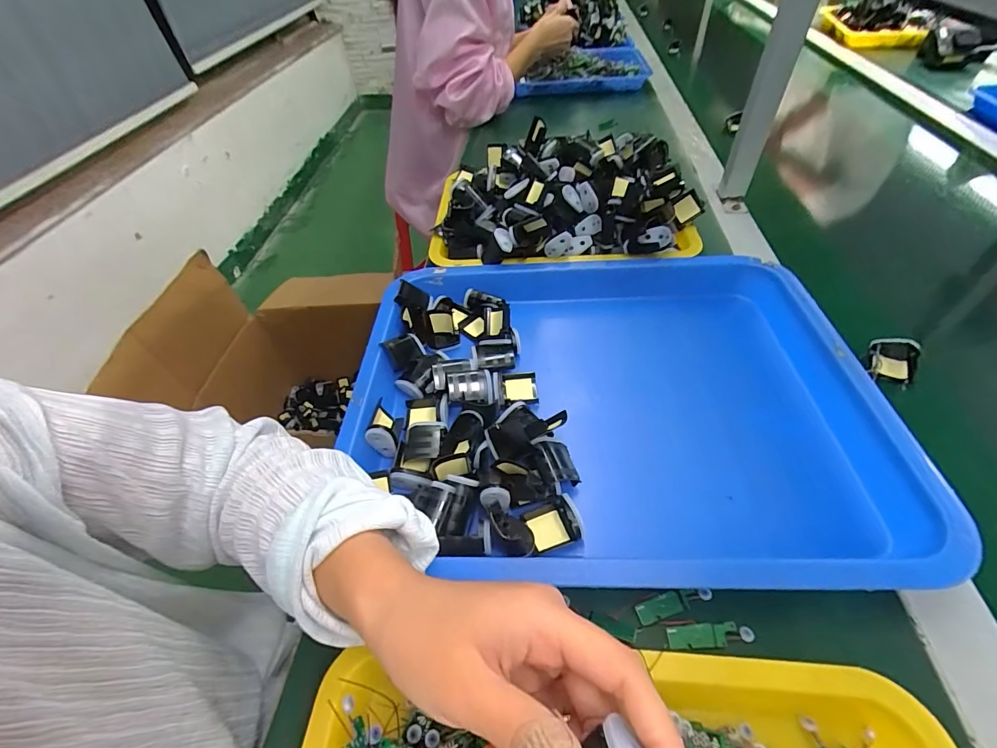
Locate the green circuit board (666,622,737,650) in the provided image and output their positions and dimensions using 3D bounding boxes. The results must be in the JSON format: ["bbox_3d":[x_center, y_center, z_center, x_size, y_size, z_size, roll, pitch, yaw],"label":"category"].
[{"bbox_3d":[0.130,0.168,0.270,0.042,0.006,0.013,-4,49,2],"label":"green circuit board"}]

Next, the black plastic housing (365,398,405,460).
[{"bbox_3d":[-0.099,0.046,0.374,0.022,0.036,0.043,-15,36,13],"label":"black plastic housing"}]

